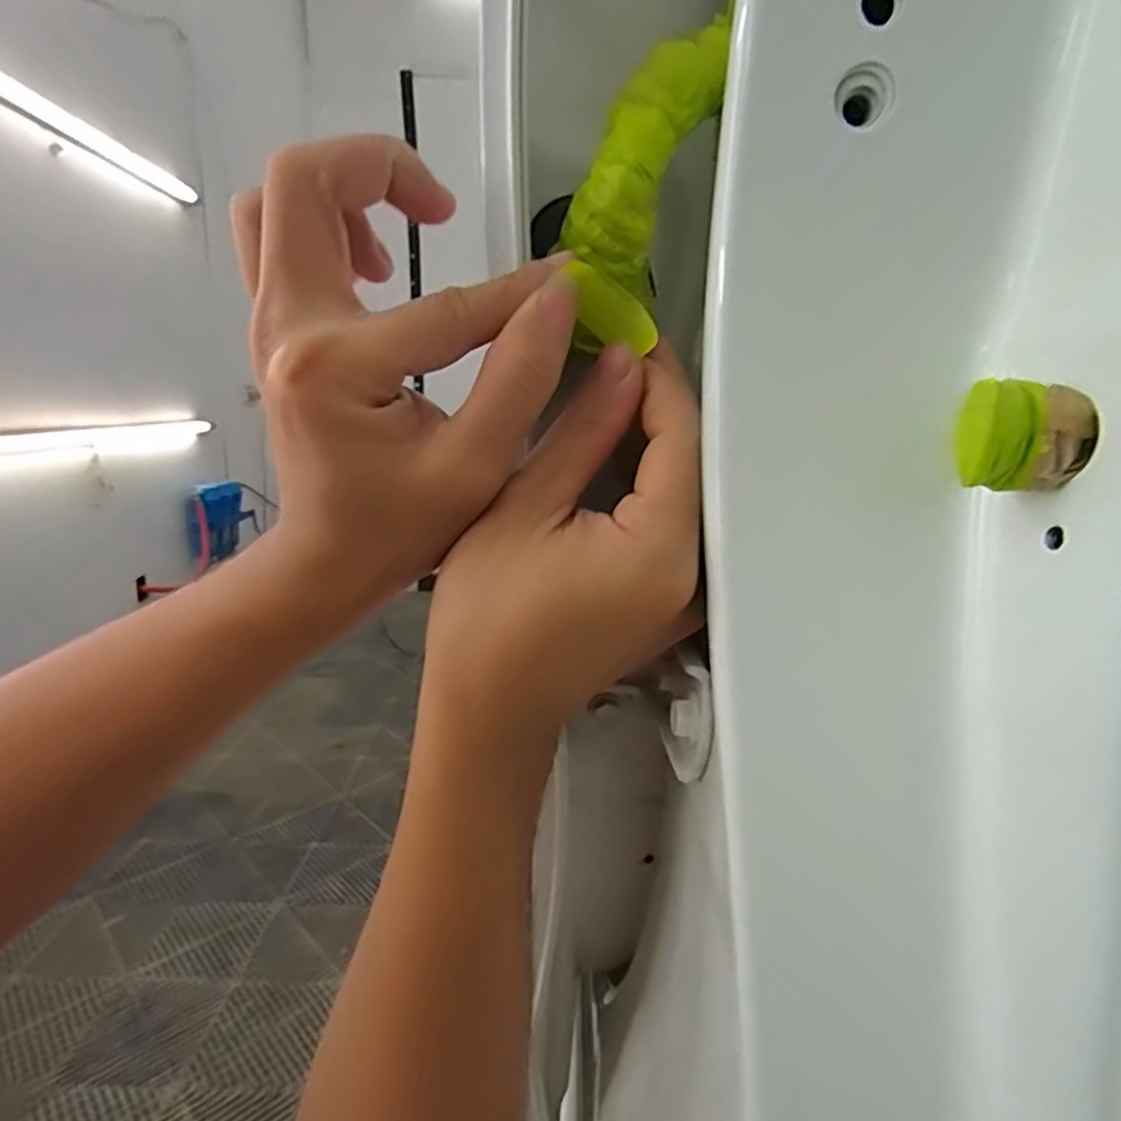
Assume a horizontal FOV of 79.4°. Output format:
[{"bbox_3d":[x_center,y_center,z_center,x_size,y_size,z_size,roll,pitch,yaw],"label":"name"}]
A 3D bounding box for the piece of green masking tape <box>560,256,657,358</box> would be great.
[{"bbox_3d":[0.015,-0.077,0.208,0.032,0.016,0.004,36,4,-18],"label":"piece of green masking tape"}]

